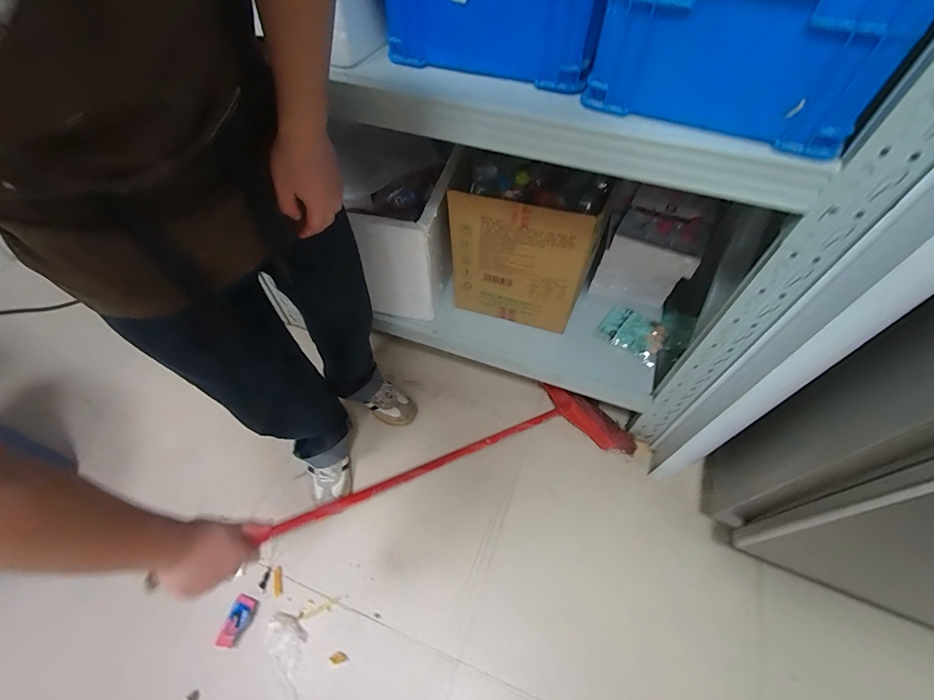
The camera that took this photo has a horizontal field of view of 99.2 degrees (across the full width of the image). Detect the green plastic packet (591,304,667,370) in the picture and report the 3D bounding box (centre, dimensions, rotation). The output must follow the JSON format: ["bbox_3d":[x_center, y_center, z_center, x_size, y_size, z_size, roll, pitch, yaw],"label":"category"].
[{"bbox_3d":[0.451,-0.045,1.083,0.176,0.014,0.121,37,78,31],"label":"green plastic packet"}]

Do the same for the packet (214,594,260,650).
[{"bbox_3d":[-0.520,0.613,0.898,0.056,0.023,0.097,13,55,9],"label":"packet"}]

